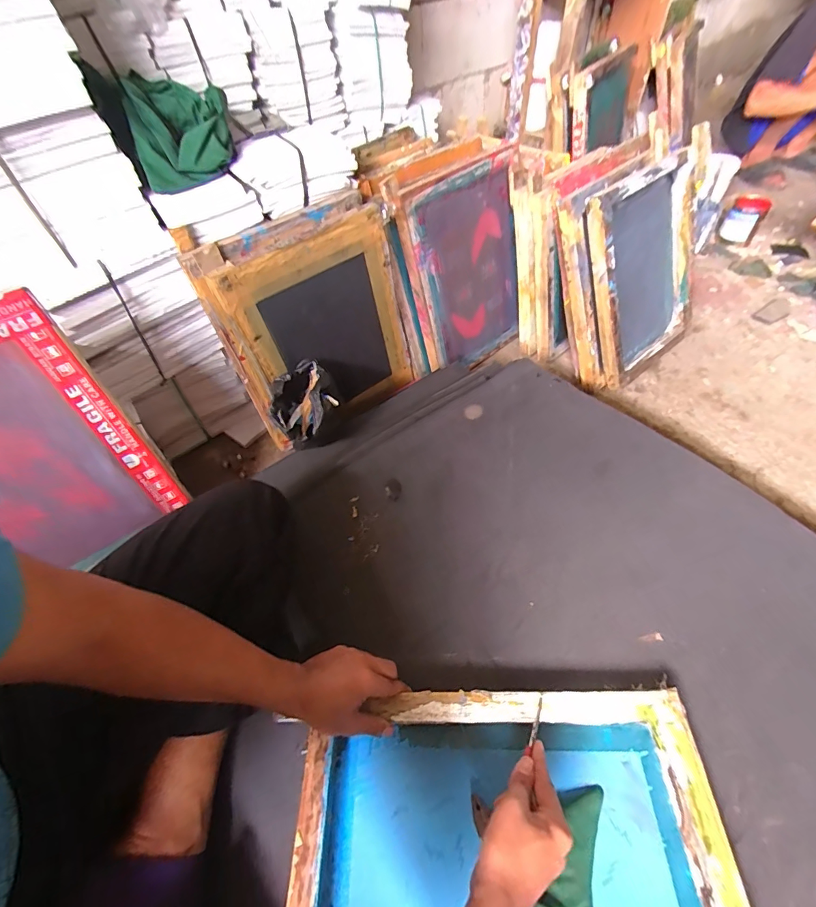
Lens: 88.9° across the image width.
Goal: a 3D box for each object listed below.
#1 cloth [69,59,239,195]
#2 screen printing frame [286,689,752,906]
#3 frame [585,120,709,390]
[{"bbox_3d":[-0.422,-0.592,0.745,0.201,0.152,0.176,-27,55,-15],"label":"cloth"},{"bbox_3d":[0.104,0.445,0.431,0.445,0.051,0.334,-3,52,3],"label":"screen printing frame"},{"bbox_3d":[0.582,-0.436,1.006,0.355,0.448,0.049,-37,35,-19],"label":"frame"}]

